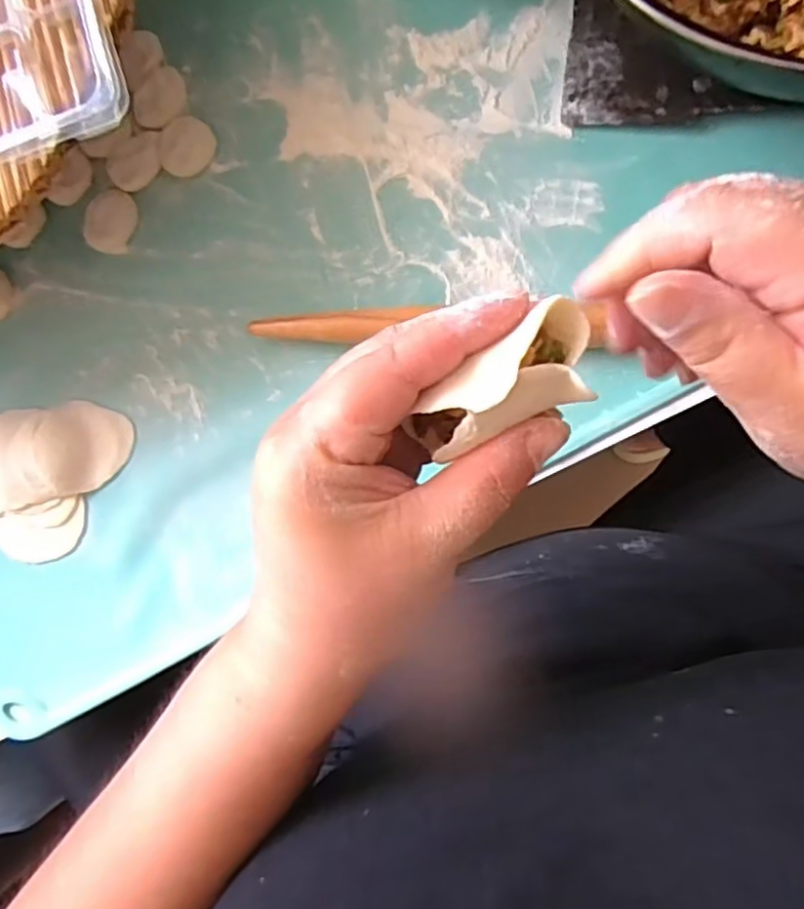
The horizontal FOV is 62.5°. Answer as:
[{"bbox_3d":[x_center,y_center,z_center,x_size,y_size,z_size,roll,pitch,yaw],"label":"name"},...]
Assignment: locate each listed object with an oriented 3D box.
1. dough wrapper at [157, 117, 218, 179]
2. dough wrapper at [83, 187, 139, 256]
[{"bbox_3d":[-0.142,-0.204,0.438,0.036,0.007,0.037,-1,87,9],"label":"dough wrapper"},{"bbox_3d":[-0.195,-0.157,0.445,0.032,0.006,0.040,18,90,10],"label":"dough wrapper"}]

